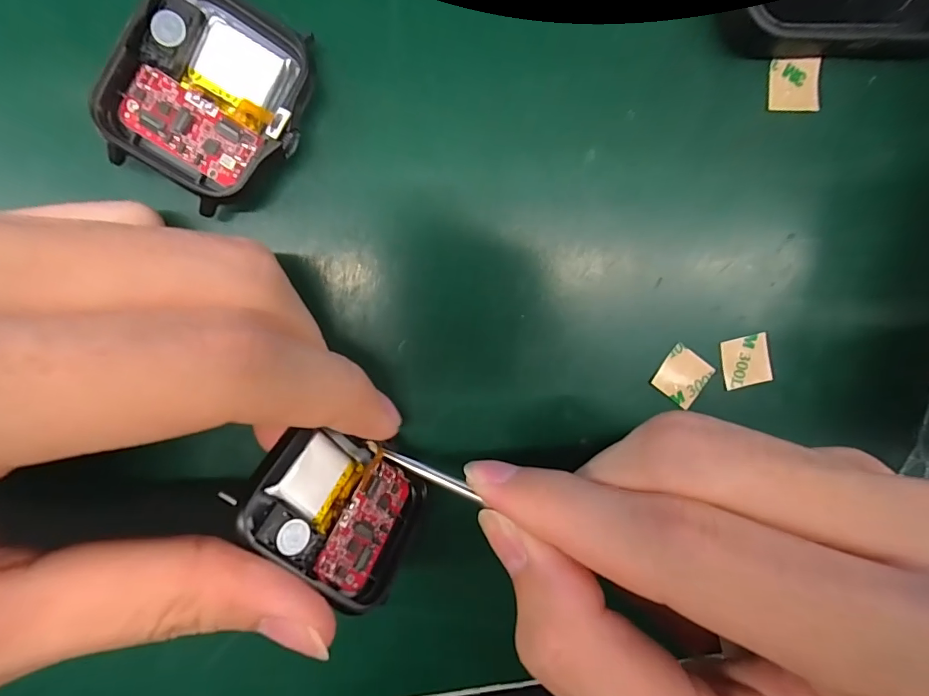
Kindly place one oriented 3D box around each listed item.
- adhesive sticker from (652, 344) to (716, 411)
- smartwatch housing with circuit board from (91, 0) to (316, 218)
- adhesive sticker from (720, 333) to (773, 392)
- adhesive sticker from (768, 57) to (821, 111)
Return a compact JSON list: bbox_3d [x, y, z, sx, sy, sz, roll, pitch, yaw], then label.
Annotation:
[{"bbox_3d":[0.066,0.009,0.133,0.015,0.004,0.016,37,90,-9],"label":"adhesive sticker"},{"bbox_3d":[-0.057,-0.058,0.102,0.037,0.010,0.046,29,91,-9],"label":"smartwatch housing with circuit board"},{"bbox_3d":[0.087,0.004,0.136,0.015,0.004,0.015,-13,97,-5],"label":"adhesive sticker"},{"bbox_3d":[0.095,-0.076,0.128,0.016,0.004,0.016,3,89,-7],"label":"adhesive sticker"}]

